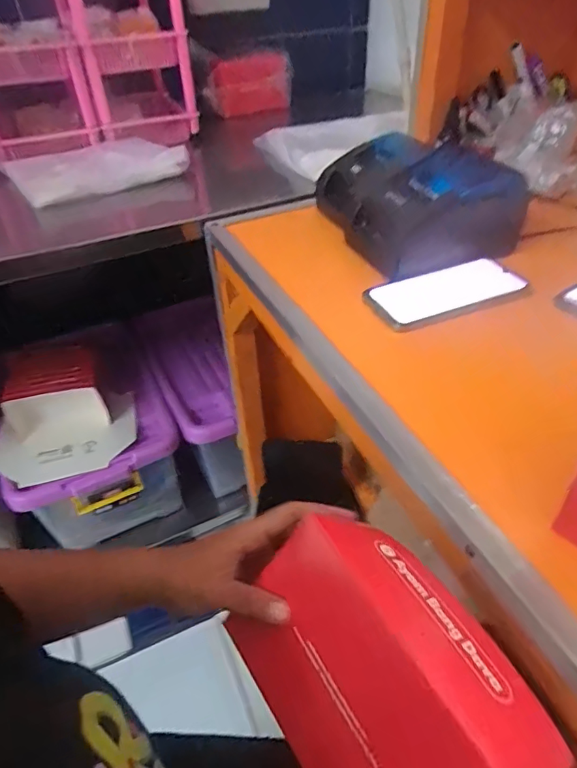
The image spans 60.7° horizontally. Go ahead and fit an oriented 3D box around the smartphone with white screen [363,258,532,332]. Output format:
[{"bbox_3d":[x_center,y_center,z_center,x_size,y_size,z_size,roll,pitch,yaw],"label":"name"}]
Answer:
[{"bbox_3d":[0.174,-0.103,0.542,0.177,0.015,0.079,-15,42,-14],"label":"smartphone with white screen"}]

